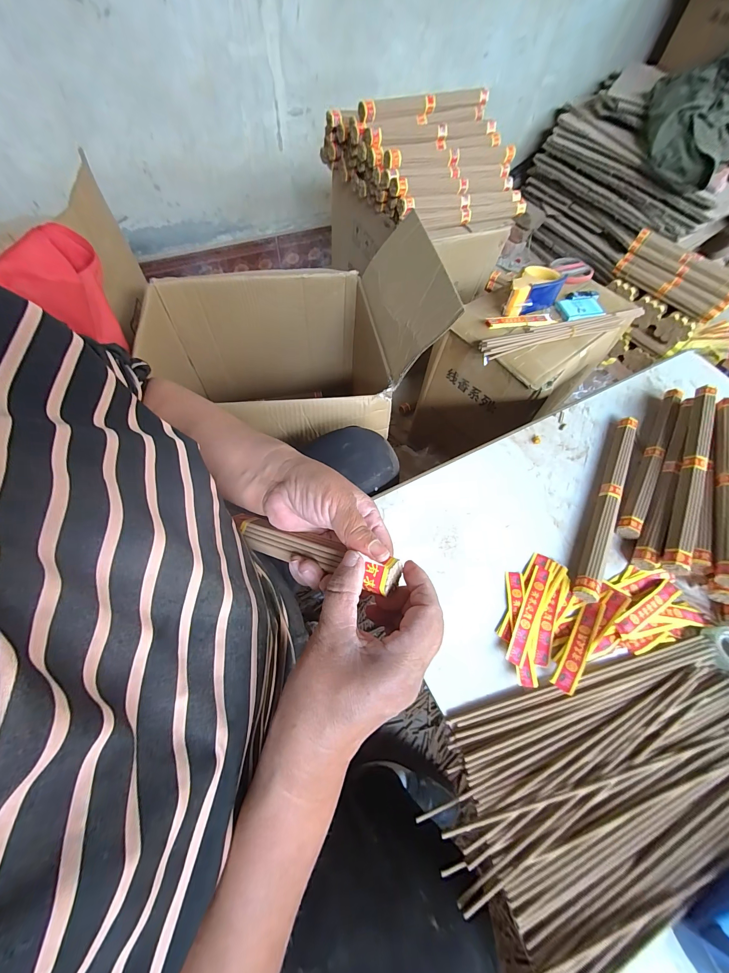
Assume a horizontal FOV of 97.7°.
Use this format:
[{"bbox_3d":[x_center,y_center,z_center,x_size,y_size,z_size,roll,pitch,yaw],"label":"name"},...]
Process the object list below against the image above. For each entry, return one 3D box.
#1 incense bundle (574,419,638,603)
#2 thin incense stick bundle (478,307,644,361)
[{"bbox_3d":[0.348,0.017,0.444,0.034,0.022,0.310,30,64,10],"label":"incense bundle"},{"bbox_3d":[0.436,-0.337,0.680,0.435,0.026,0.043,-18,66,-13],"label":"thin incense stick bundle"}]

